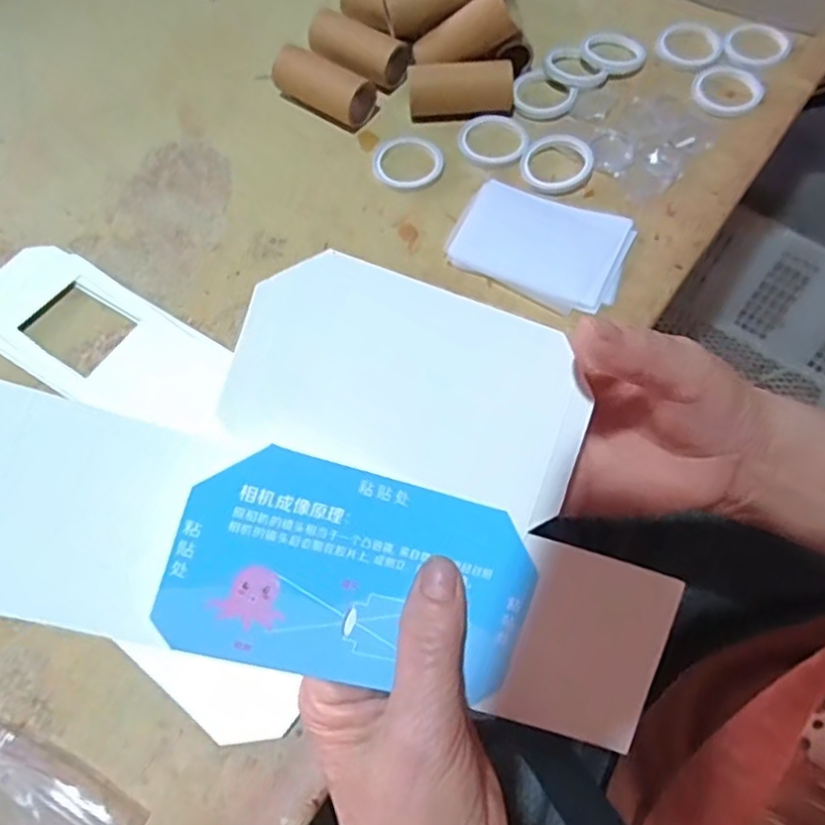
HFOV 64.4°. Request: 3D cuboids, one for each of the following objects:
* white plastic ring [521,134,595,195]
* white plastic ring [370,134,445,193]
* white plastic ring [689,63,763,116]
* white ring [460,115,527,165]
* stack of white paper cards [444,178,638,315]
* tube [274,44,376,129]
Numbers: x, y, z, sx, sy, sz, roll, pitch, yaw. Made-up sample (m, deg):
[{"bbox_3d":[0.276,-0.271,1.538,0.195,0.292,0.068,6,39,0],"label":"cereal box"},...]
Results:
[{"bbox_3d":[0.098,-0.169,0.440,0.047,0.007,0.052,17,66,10],"label":"white plastic ring"},{"bbox_3d":[-0.003,-0.172,0.450,0.050,0.005,0.048,-1,65,2],"label":"white plastic ring"},{"bbox_3d":[0.221,-0.228,0.459,0.048,0.004,0.048,-1,65,2],"label":"white plastic ring"},{"bbox_3d":[0.056,-0.191,0.455,0.047,0.004,0.044,-1,65,2],"label":"white ring"},{"bbox_3d":[0.080,-0.107,0.411,0.104,0.006,0.079,20,67,11],"label":"stack of white paper cards"},{"bbox_3d":[-0.065,-0.234,0.465,0.071,0.027,0.031,28,69,14],"label":"tube"}]

